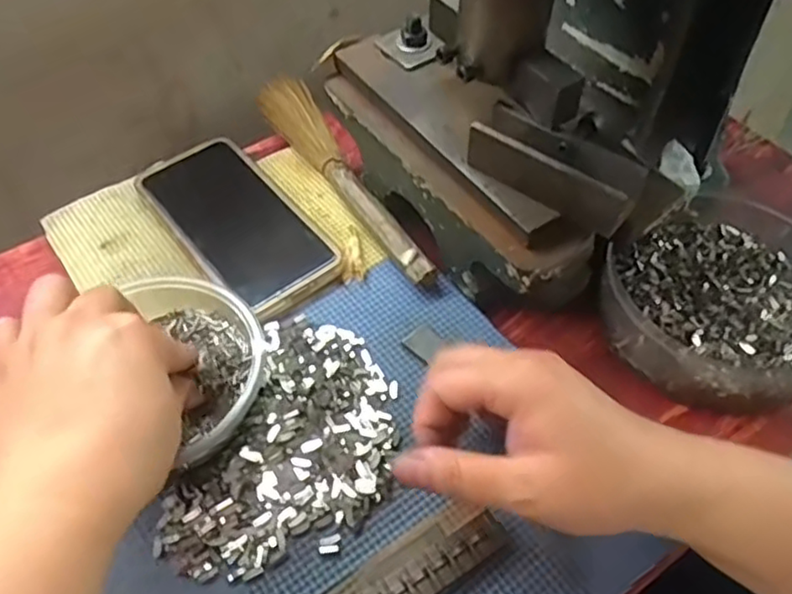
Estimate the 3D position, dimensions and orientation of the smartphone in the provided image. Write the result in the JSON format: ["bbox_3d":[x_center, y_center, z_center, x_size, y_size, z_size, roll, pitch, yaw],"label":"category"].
[{"bbox_3d":[-0.105,-0.052,0.441,0.074,0.008,0.154,-33,60,-22],"label":"smartphone"}]

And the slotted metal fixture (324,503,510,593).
[{"bbox_3d":[0.005,0.130,0.315,0.099,0.011,0.032,-28,58,-20],"label":"slotted metal fixture"}]

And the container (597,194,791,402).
[{"bbox_3d":[0.201,-0.004,0.399,0.152,0.035,0.128,-34,60,-23],"label":"container"}]

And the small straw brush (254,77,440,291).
[{"bbox_3d":[-0.036,-0.091,0.469,0.037,0.019,0.226,-26,57,-19],"label":"small straw brush"}]

